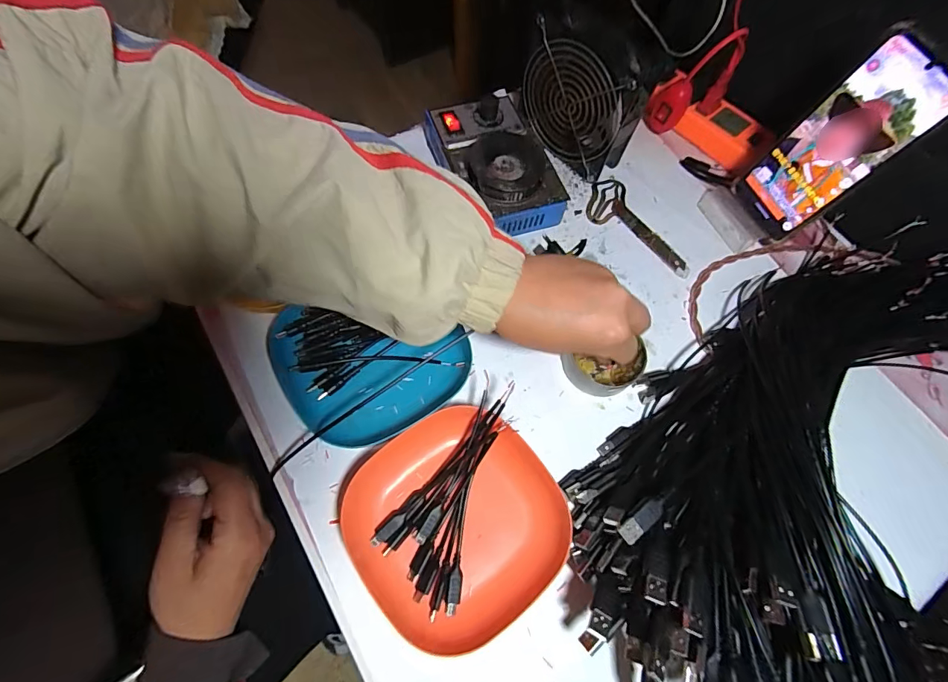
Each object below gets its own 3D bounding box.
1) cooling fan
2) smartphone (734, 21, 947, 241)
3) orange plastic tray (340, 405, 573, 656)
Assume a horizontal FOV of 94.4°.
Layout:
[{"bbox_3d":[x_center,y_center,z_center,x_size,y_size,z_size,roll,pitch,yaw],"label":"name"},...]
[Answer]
[{"bbox_3d":[0.096,-0.232,0.433,0.117,0.115,0.035,37,70,12],"label":"cooling fan"},{"bbox_3d":[0.302,-0.161,0.374,0.005,0.164,0.075,-20,72,-22],"label":"smartphone"},{"bbox_3d":[-0.014,0.128,0.311,0.143,0.031,0.137,-30,72,-15],"label":"orange plastic tray"}]

